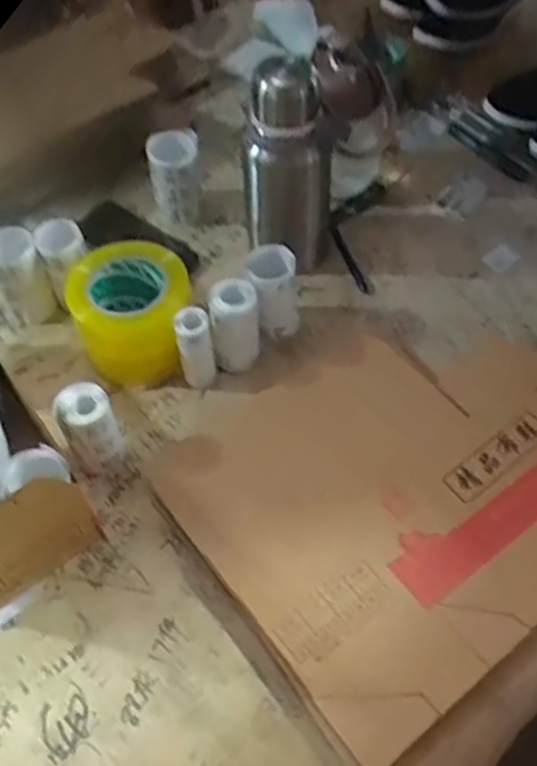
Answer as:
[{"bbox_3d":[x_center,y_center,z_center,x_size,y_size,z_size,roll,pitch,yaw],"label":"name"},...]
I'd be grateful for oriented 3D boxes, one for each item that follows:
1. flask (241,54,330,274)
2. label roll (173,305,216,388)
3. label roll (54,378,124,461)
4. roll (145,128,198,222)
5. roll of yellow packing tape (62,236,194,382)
[{"bbox_3d":[0.016,-0.230,0.789,0.084,0.242,0.076,39,64,24],"label":"flask"},{"bbox_3d":[-0.075,-0.033,0.740,0.033,0.104,0.030,-1,55,1],"label":"label roll"},{"bbox_3d":[-0.167,0.048,0.681,0.045,0.100,0.048,-1,55,1],"label":"label roll"},{"bbox_3d":[-0.113,-0.249,0.893,0.061,0.108,0.064,-7,55,-4],"label":"roll"},{"bbox_3d":[-0.142,-0.084,0.769,0.115,0.104,0.123,-1,55,1],"label":"roll of yellow packing tape"}]

